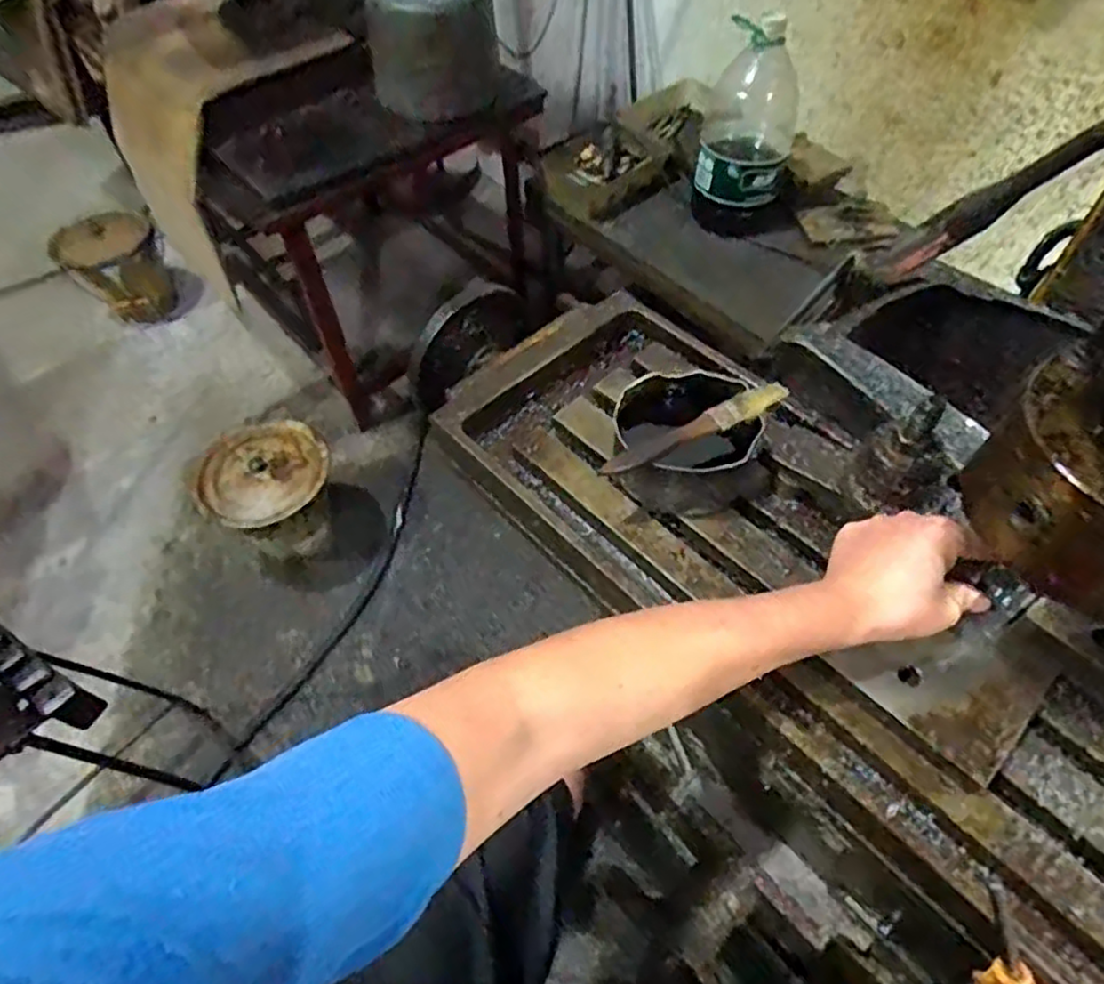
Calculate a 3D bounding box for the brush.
[{"bbox_3d":[0.105,-0.045,0.502,0.147,0.019,0.021,-23,58,-13],"label":"brush"}]

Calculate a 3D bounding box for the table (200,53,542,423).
[{"bbox_3d":[-0.386,-0.620,1.598,0.599,0.708,0.453,-39,63,-22],"label":"table"}]

